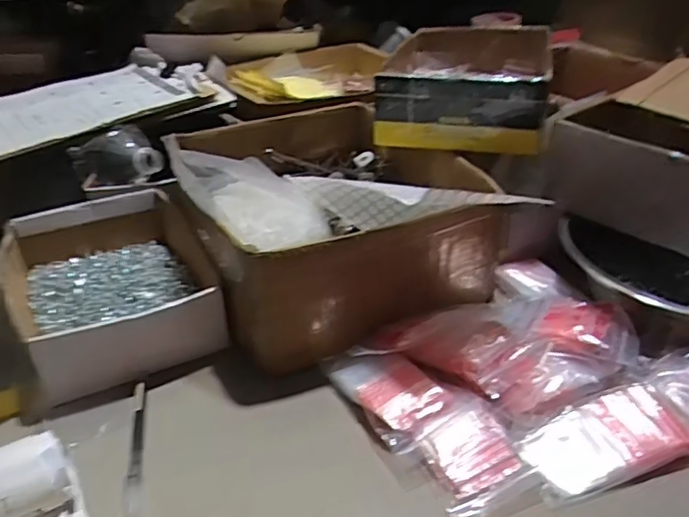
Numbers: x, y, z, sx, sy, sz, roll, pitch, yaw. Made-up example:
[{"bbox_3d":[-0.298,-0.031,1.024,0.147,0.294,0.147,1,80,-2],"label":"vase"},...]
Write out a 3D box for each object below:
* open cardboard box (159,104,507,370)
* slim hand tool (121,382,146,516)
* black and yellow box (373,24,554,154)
[{"bbox_3d":[-0.024,-0.054,0.635,0.264,0.119,0.346,-13,33,-18],"label":"open cardboard box"},{"bbox_3d":[-0.153,0.139,0.434,0.012,0.011,0.120,-9,32,-11],"label":"slim hand tool"},{"bbox_3d":[0.147,-0.212,0.737,0.188,0.093,0.284,7,32,14],"label":"black and yellow box"}]

